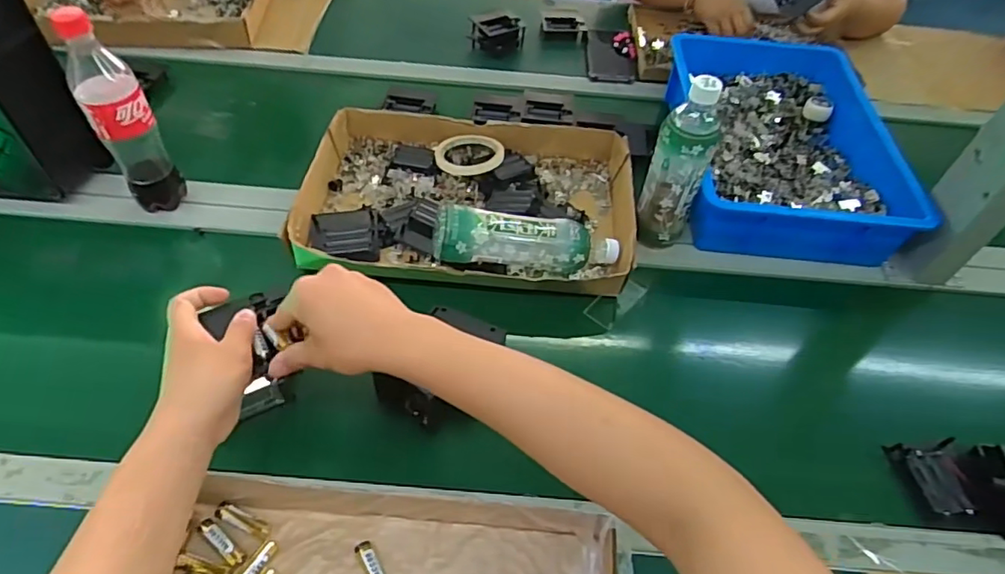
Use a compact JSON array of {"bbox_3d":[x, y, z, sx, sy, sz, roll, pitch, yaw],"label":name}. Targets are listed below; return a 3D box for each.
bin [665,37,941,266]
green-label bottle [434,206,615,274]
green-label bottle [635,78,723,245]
[{"bbox_3d":[0.394,-0.220,0.823,0.280,0.076,0.438,8,51,3],"label":"bin"},{"bbox_3d":[0.029,-0.055,0.673,0.220,0.069,0.072,5,49,-18],"label":"green-label bottle"},{"bbox_3d":[0.205,-0.139,0.658,0.061,0.206,0.056,22,53,13],"label":"green-label bottle"}]

